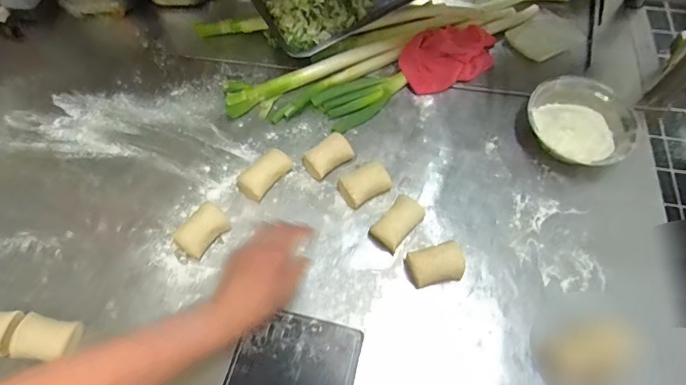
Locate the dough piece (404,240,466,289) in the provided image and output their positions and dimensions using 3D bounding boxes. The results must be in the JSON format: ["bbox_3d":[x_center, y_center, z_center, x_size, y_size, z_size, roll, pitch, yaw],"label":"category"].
[{"bbox_3d":[0.130,0.105,0.593,0.079,0.031,0.050,-17,66,-9],"label":"dough piece"}]

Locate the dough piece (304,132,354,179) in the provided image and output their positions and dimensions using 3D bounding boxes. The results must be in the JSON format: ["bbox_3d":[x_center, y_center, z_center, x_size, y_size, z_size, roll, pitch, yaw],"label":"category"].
[{"bbox_3d":[-0.024,-0.060,0.668,0.075,0.033,0.051,-36,70,-17],"label":"dough piece"}]

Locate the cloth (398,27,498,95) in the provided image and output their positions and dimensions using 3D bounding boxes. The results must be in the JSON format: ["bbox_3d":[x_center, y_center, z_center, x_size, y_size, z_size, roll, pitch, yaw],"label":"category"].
[{"bbox_3d":[0.198,-0.253,0.756,0.190,0.055,0.116,-32,69,-16],"label":"cloth"}]

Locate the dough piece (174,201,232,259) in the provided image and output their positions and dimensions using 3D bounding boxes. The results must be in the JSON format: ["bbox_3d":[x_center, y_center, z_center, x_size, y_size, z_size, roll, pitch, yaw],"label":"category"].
[{"bbox_3d":[-0.204,0.055,0.614,0.045,0.031,0.077,38,69,15],"label":"dough piece"}]

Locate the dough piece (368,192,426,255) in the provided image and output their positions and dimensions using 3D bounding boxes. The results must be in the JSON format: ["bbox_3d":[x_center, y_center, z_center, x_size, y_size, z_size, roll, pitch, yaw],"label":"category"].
[{"bbox_3d":[0.081,0.045,0.617,0.046,0.025,0.081,39,69,16],"label":"dough piece"}]

